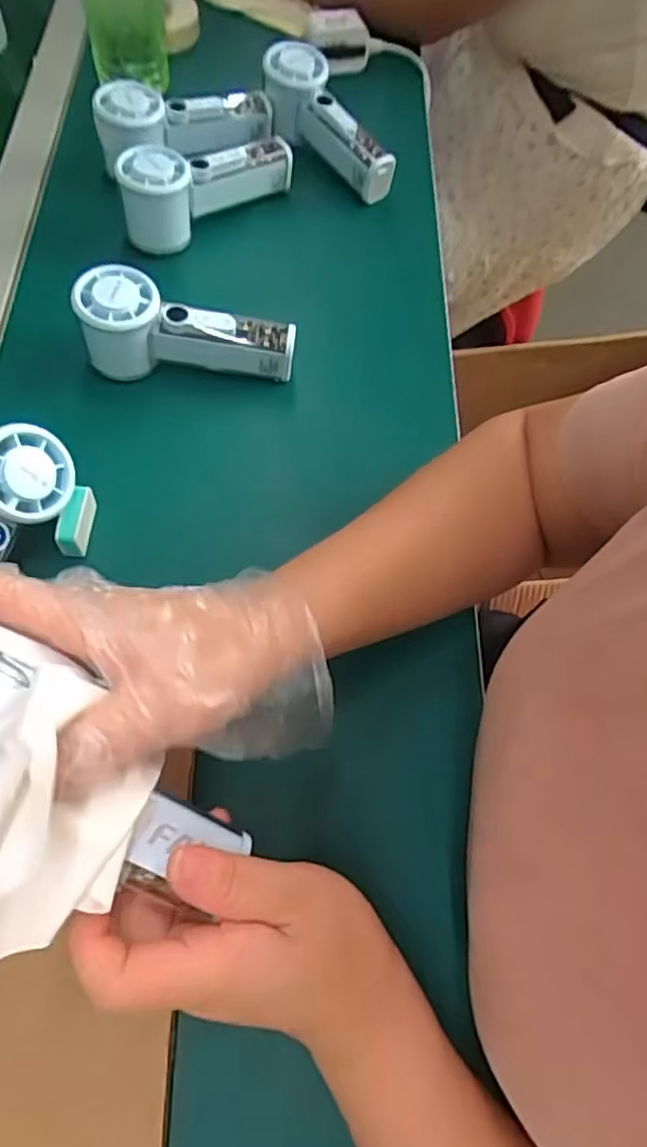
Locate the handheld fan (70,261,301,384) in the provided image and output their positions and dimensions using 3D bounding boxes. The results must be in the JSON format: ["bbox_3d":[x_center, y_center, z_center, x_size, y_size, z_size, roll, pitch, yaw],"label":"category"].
[{"bbox_3d":[-0.100,-0.174,0.483,0.153,0.062,0.053,7,64,-14],"label":"handheld fan"}]

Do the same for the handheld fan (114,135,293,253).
[{"bbox_3d":[-0.100,-0.332,0.550,0.157,0.060,0.051,-40,72,-18],"label":"handheld fan"}]

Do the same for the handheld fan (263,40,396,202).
[{"bbox_3d":[0.005,-0.406,0.599,0.056,0.051,0.158,-38,85,-17],"label":"handheld fan"}]

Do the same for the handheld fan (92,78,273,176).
[{"bbox_3d":[-0.123,-0.393,0.587,0.155,0.066,0.050,-23,67,-29],"label":"handheld fan"}]

